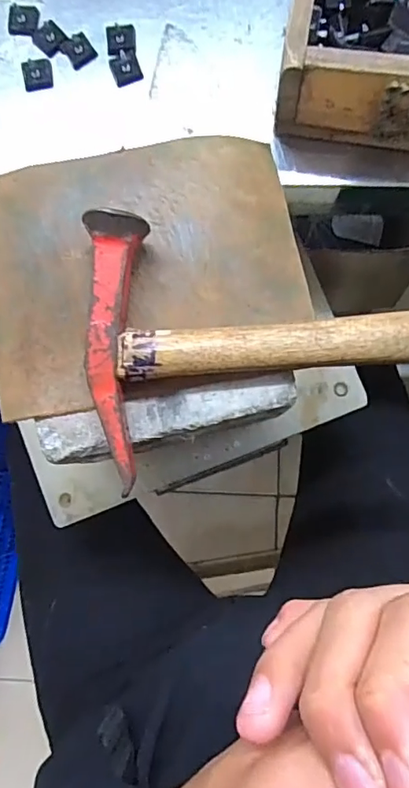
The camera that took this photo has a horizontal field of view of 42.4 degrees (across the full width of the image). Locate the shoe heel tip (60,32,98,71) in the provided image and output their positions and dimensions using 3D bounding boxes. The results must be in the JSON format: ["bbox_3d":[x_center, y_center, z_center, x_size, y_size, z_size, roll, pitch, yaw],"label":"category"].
[{"bbox_3d":[-0.086,-0.235,0.362,0.019,0.004,0.021,-36,82,-2],"label":"shoe heel tip"}]

